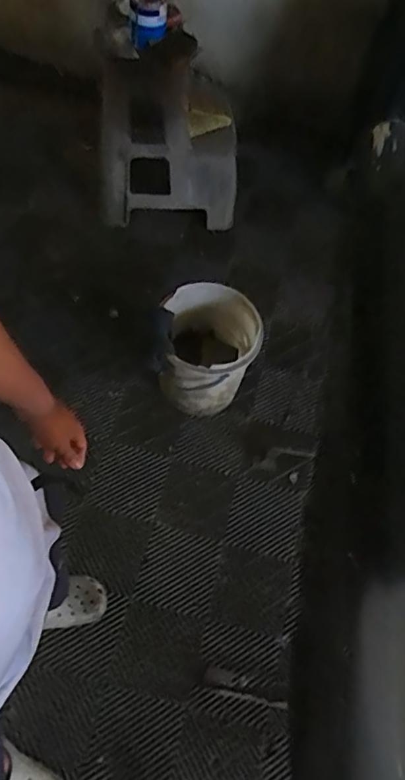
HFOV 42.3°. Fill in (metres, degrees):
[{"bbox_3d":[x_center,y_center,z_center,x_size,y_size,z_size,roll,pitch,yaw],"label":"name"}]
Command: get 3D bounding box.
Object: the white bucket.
[{"bbox_3d":[0.023,-0.120,1.544,0.270,0.295,0.296,3,61,-5],"label":"white bucket"}]

